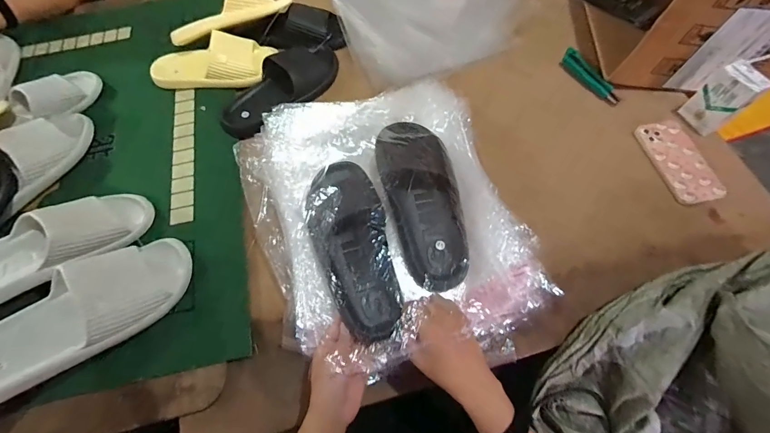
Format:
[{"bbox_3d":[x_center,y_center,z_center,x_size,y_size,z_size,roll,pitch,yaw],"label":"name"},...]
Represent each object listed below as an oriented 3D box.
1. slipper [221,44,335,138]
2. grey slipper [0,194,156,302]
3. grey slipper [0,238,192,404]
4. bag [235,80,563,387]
[{"bbox_3d":[-0.205,-0.255,0.708,0.261,0.054,0.122,-30,66,-13],"label":"slipper"},{"bbox_3d":[-0.498,0.040,0.517,0.292,0.067,0.106,-35,67,-29],"label":"grey slipper"},{"bbox_3d":[-0.405,0.132,0.486,0.289,0.078,0.115,-37,82,-30],"label":"grey slipper"},{"bbox_3d":[-0.002,-0.003,0.538,0.377,0.101,0.437,-20,65,-9],"label":"bag"}]

